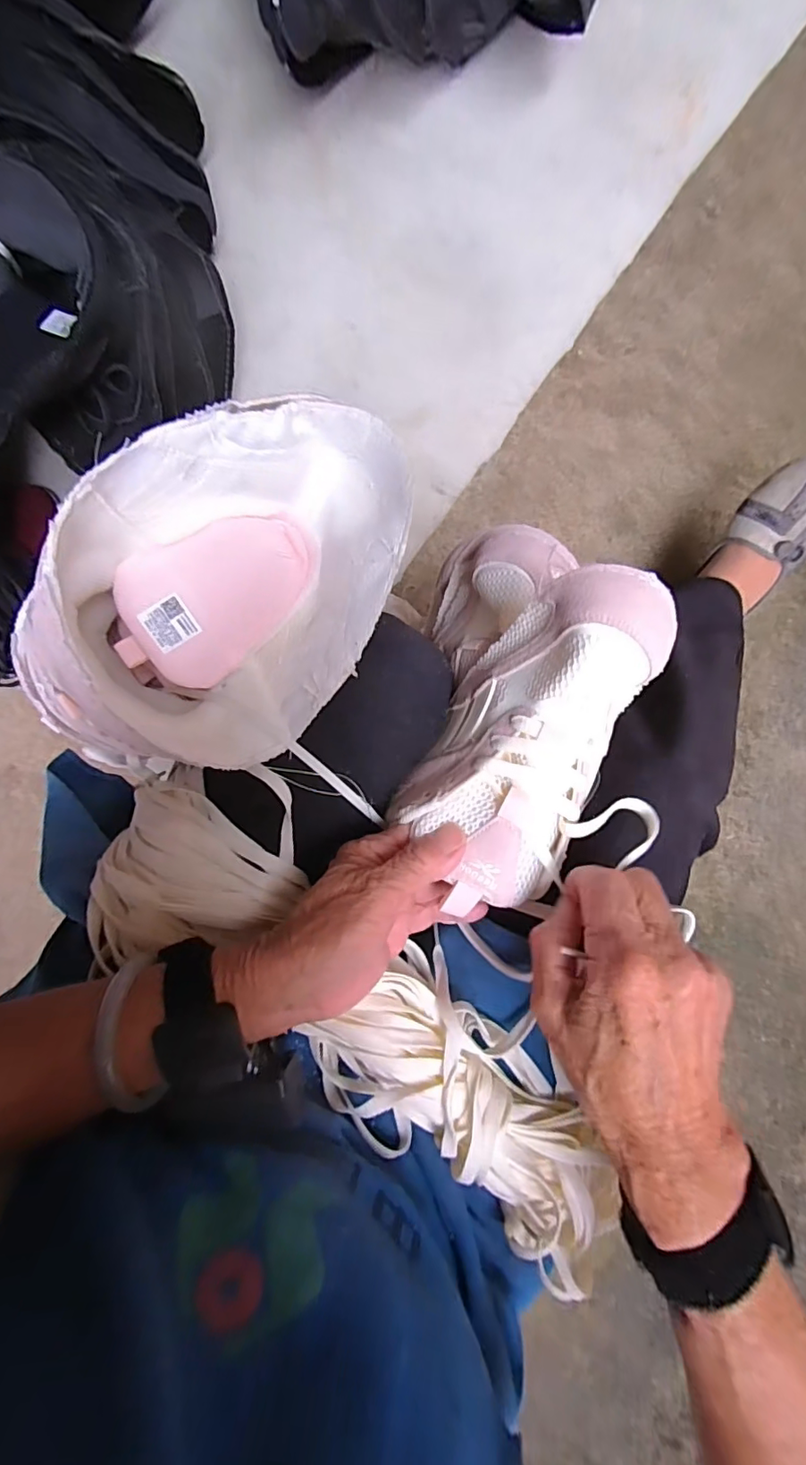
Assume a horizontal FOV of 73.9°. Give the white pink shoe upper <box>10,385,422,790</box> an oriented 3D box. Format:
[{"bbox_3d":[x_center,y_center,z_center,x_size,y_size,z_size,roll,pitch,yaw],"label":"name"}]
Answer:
[{"bbox_3d":[-0.086,-0.075,0.292,0.143,0.094,0.211,44,90,-2],"label":"white pink shoe upper"}]

